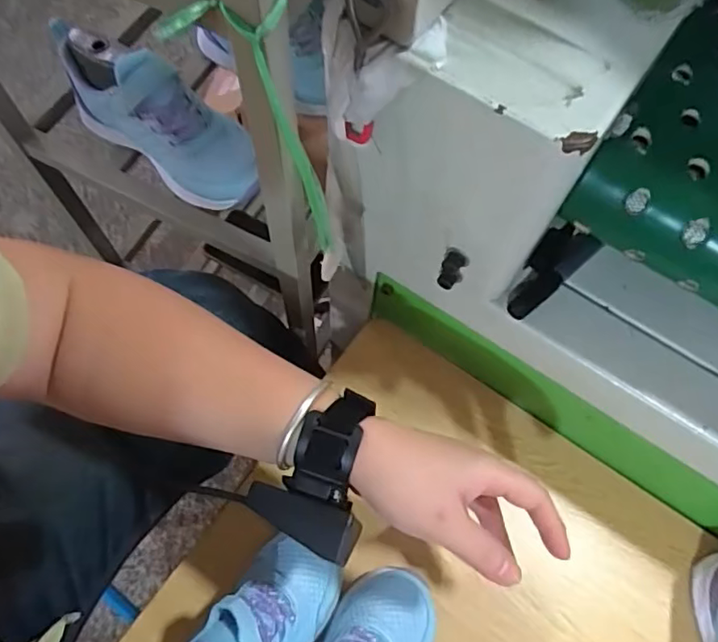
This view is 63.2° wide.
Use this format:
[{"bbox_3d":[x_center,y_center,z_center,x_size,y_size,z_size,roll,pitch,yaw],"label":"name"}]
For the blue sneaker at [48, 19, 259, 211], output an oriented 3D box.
[{"bbox_3d":[-0.165,-0.162,0.468,0.196,0.096,0.061,36,71,-2],"label":"blue sneaker"}]

